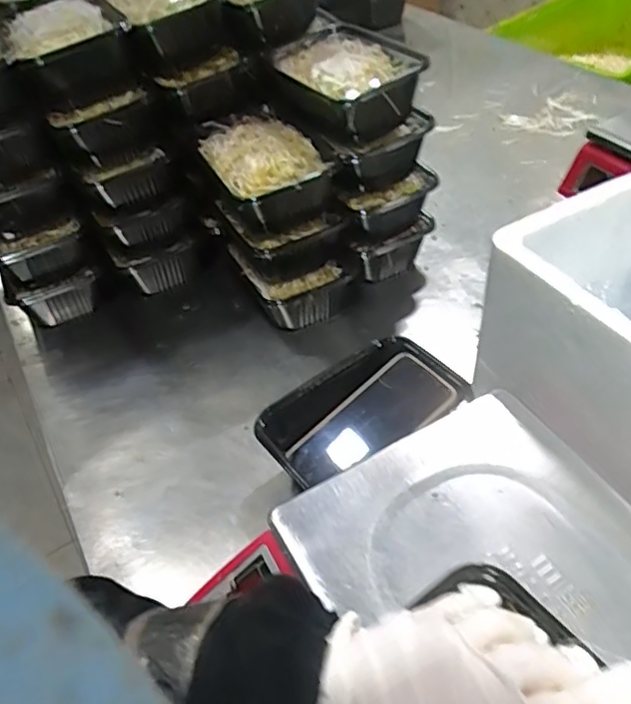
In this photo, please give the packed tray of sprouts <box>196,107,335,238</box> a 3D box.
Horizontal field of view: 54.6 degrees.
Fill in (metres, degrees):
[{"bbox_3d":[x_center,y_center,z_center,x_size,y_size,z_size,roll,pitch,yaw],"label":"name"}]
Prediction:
[{"bbox_3d":[-0.060,-0.198,0.674,0.105,0.068,0.174,-22,49,-19],"label":"packed tray of sprouts"}]

